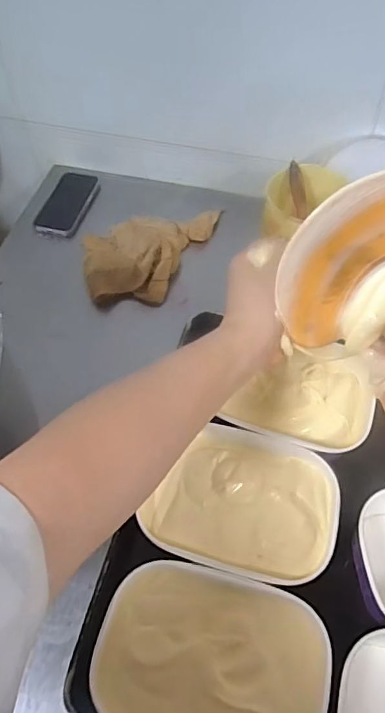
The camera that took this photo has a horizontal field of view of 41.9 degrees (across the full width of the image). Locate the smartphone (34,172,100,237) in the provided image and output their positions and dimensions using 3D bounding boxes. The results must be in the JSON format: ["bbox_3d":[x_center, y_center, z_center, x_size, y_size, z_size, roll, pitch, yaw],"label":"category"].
[{"bbox_3d":[-0.229,-0.281,0.918,0.079,0.007,0.163,14,59,10],"label":"smartphone"}]

